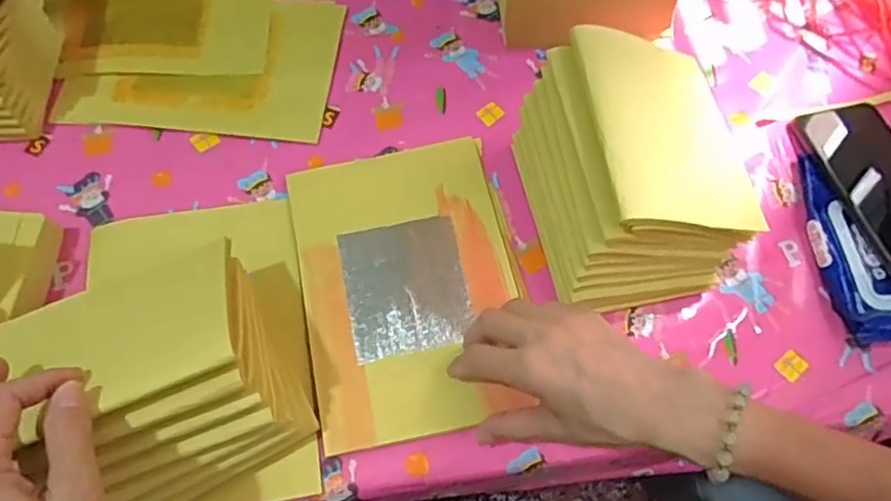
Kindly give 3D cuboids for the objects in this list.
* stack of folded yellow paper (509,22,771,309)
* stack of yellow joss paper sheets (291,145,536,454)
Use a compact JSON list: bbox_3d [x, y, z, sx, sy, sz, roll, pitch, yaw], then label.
[{"bbox_3d":[0.139,-0.063,0.456,0.137,0.107,0.176,-11,68,-5],"label":"stack of folded yellow paper"},{"bbox_3d":[-0.026,0.021,0.475,0.165,0.015,0.232,-13,68,-5],"label":"stack of yellow joss paper sheets"}]

